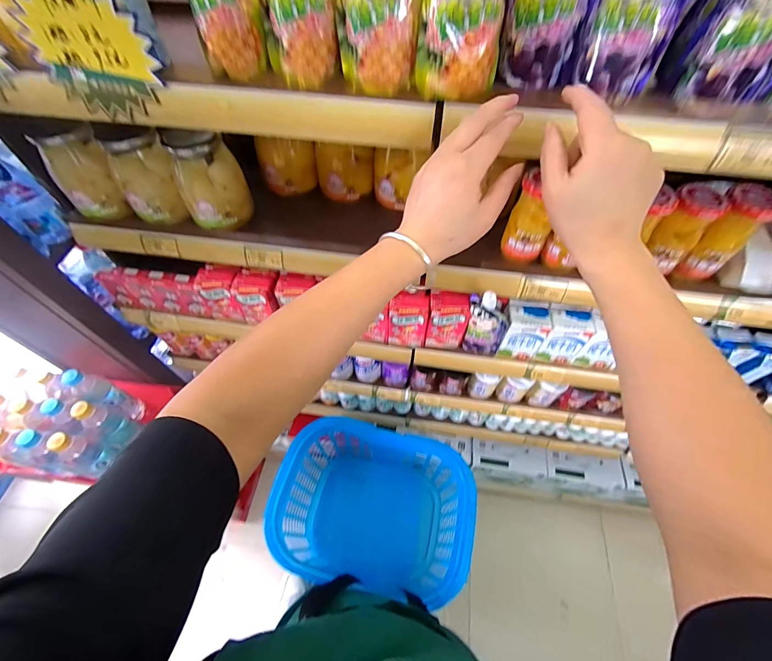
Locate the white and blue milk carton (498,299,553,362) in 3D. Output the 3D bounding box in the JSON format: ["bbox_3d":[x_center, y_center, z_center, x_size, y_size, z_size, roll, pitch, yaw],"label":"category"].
[{"bbox_3d":[0.237,-0.002,0.609,0.071,0.100,0.058,8,58,5],"label":"white and blue milk carton"}]

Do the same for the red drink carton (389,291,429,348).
[{"bbox_3d":[0.041,-0.018,0.626,0.064,0.105,0.047,8,58,5],"label":"red drink carton"}]

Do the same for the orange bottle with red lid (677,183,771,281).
[{"bbox_3d":[0.442,-0.124,0.463,0.069,0.113,0.058,-36,64,-20],"label":"orange bottle with red lid"}]

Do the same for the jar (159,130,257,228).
[{"bbox_3d":[-0.272,-0.236,0.539,0.094,0.130,0.095,0,58,0],"label":"jar"}]

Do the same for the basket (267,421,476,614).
[{"bbox_3d":[-0.026,0.427,0.863,0.416,0.294,0.320,10,58,6],"label":"basket"}]

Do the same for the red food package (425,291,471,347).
[{"bbox_3d":[0.109,-0.018,0.625,0.068,0.103,0.055,8,58,5],"label":"red food package"}]

